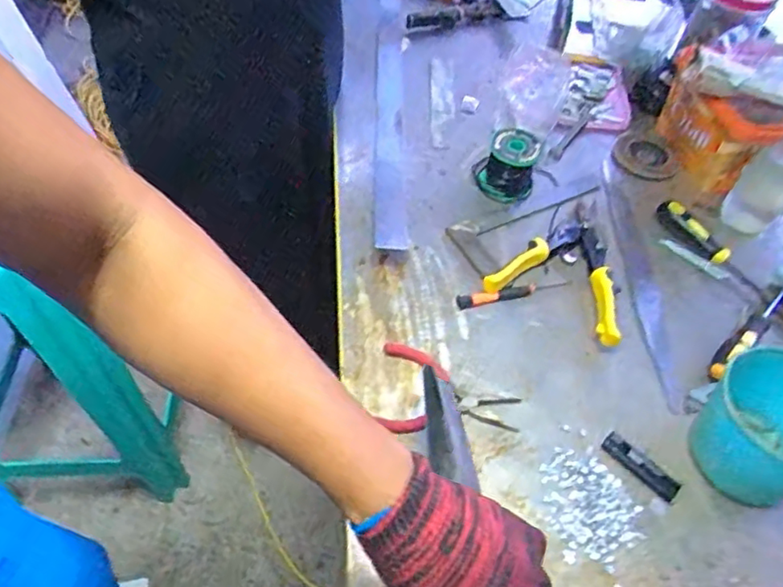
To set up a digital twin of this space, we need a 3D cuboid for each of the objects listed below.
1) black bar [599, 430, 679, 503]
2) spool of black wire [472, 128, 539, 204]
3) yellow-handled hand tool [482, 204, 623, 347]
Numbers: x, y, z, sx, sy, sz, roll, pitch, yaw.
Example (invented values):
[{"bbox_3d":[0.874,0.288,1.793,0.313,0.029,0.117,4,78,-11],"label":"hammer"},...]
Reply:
[{"bbox_3d":[0.245,0.169,0.597,0.078,0.005,0.024,39,60,22],"label":"black bar"},{"bbox_3d":[0.153,-0.174,0.808,0.074,0.067,0.074,3,53,-3],"label":"spool of black wire"},{"bbox_3d":[0.222,-0.042,0.745,0.160,0.022,0.189,24,55,13],"label":"yellow-handled hand tool"}]

